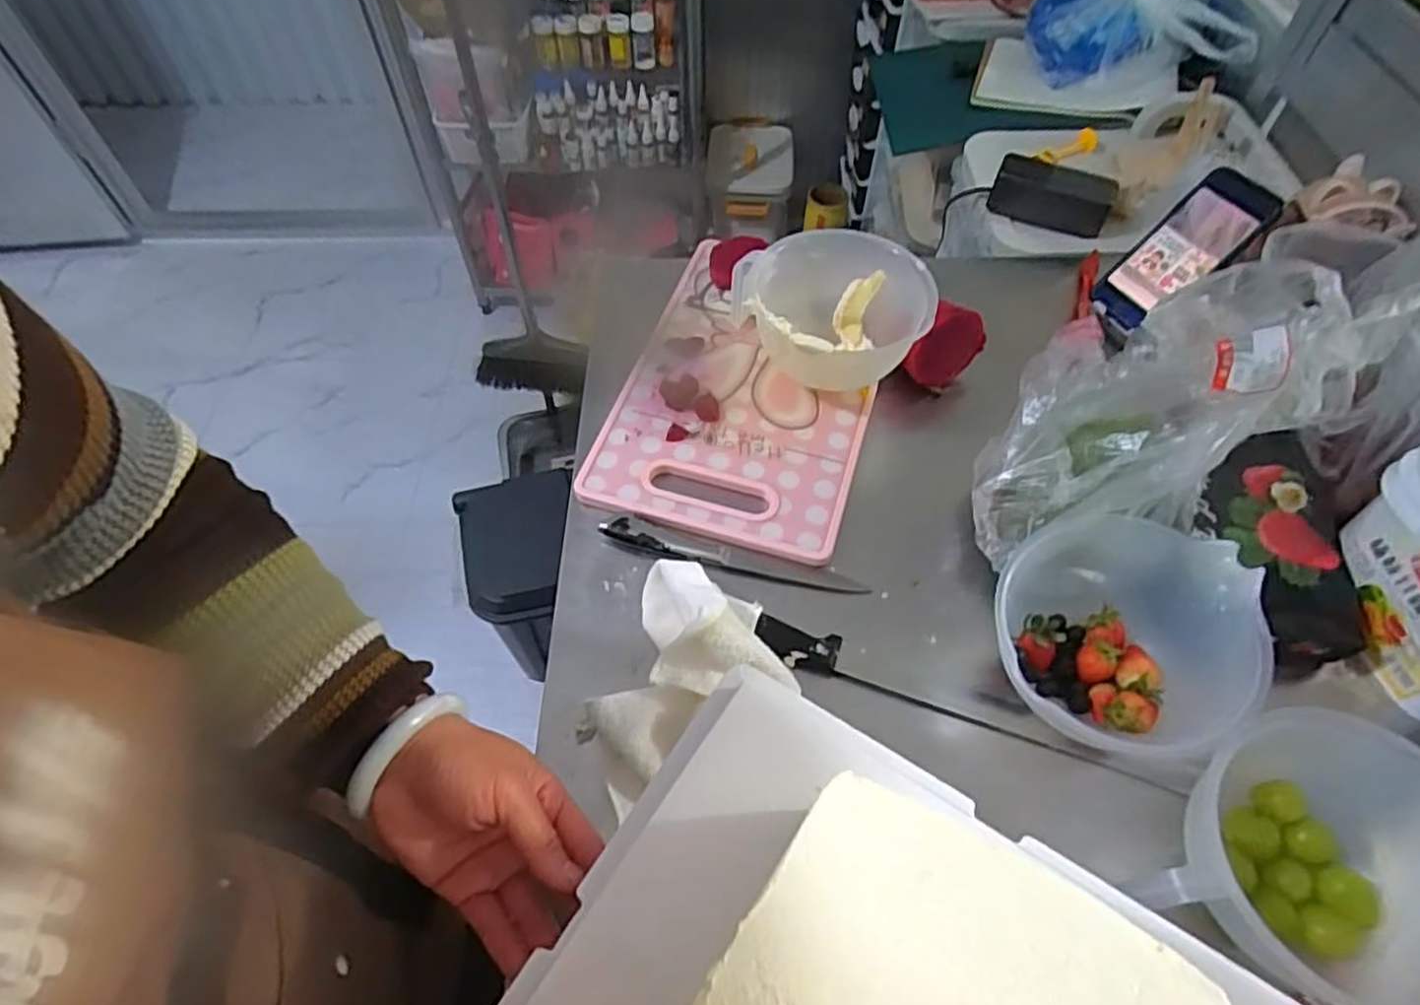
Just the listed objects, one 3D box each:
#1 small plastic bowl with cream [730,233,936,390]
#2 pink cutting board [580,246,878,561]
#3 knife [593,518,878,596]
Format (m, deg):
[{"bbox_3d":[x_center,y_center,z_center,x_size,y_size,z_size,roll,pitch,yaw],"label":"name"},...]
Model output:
[{"bbox_3d":[0.111,-0.168,0.677,0.161,0.094,0.160,0,55,0],"label":"small plastic bowl with cream"},{"bbox_3d":[0.035,-0.106,0.693,0.225,0.018,0.321,15,57,11],"label":"pink cutting board"},{"bbox_3d":[0.016,0.044,0.596,0.215,0.017,0.020,12,56,9],"label":"knife"}]

